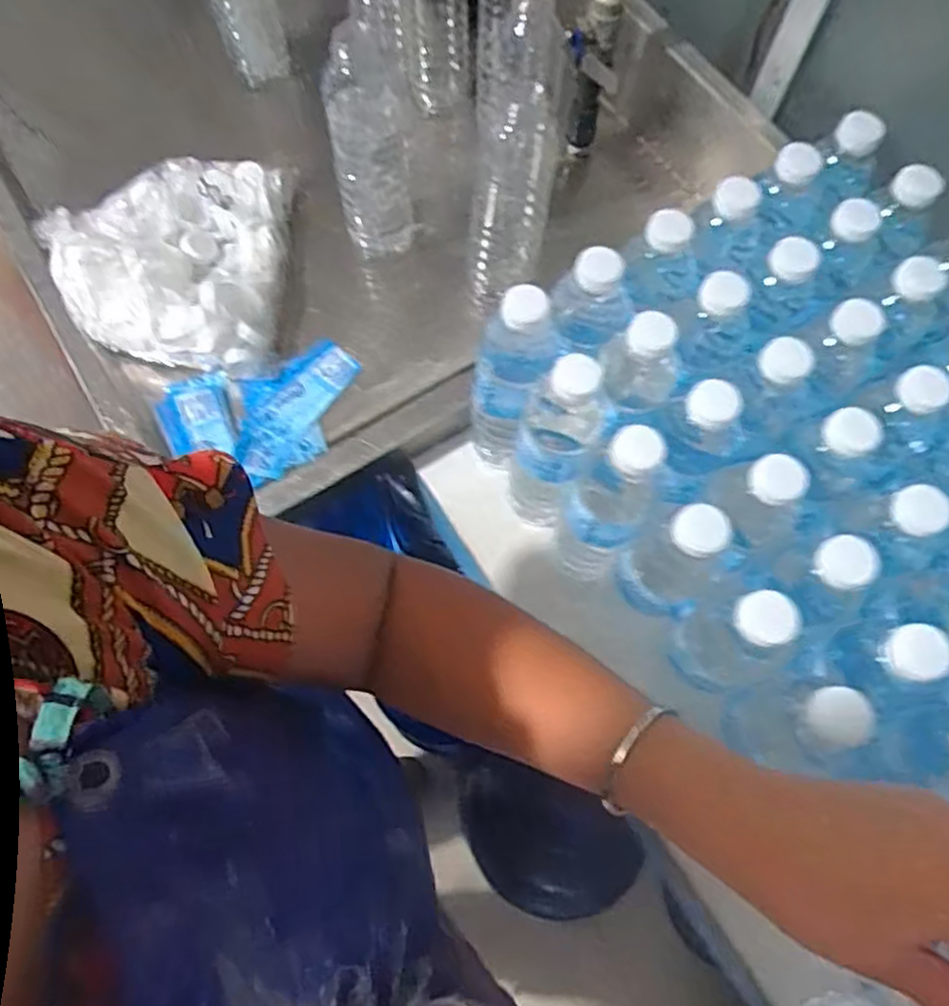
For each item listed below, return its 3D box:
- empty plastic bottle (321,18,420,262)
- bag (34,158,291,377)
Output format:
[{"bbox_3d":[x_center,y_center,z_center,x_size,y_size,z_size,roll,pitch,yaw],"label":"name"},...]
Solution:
[{"bbox_3d":[-0.084,-0.296,0.597,0.063,0.189,0.072,-6,69,-5],"label":"empty plastic bottle"},{"bbox_3d":[-0.271,-0.216,0.636,0.199,0.059,0.204,2,69,-2],"label":"bag"}]

